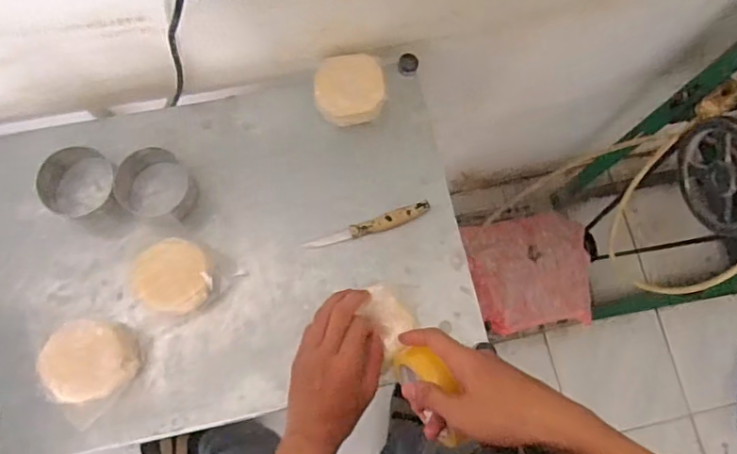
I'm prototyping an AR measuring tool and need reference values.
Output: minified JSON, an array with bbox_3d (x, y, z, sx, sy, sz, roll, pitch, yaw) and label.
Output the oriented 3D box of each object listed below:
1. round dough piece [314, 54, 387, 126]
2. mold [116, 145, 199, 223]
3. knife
[{"bbox_3d":[-0.023,-0.164,0.663,0.081,0.041,0.076,0,77,-2],"label":"round dough piece"},{"bbox_3d":[-0.243,-0.049,0.632,0.086,0.033,0.076,9,77,0],"label":"mold"},{"bbox_3d":[0.000,0.001,0.648,0.150,0.015,0.018,-18,78,-6],"label":"knife"}]

